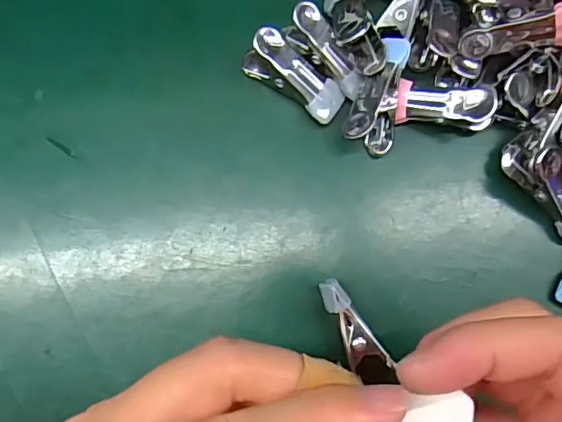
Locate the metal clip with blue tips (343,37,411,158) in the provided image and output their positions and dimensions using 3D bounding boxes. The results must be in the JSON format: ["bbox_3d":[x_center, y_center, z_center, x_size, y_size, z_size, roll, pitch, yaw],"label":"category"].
[{"bbox_3d":[0.045,-0.053,0.255,0.023,0.022,0.053,16,98,2],"label":"metal clip with blue tips"}]

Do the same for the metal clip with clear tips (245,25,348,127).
[{"bbox_3d":[0.006,-0.062,0.264,0.049,0.023,0.020,37,83,-8],"label":"metal clip with clear tips"}]

